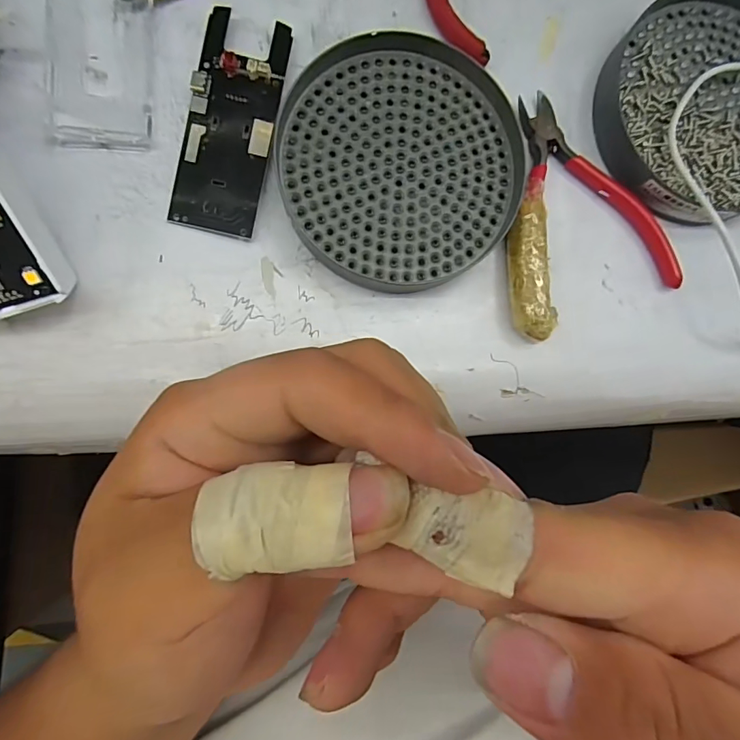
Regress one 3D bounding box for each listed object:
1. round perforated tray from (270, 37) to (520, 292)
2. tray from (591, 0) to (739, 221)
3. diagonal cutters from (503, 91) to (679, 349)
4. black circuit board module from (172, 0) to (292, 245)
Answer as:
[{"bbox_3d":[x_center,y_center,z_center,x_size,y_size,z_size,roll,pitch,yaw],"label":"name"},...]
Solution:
[{"bbox_3d":[0.015,-0.099,0.213,0.111,0.014,0.117,0,89,-6],"label":"round perforated tray"},{"bbox_3d":[0.175,-0.138,0.229,0.113,0.019,0.113,0,89,-6],"label":"tray"},{"bbox_3d":[0.096,-0.079,0.218,0.092,0.016,0.111,-25,92,-6],"label":"diagonal cutters"},{"bbox_3d":[-0.064,-0.114,0.207,0.039,0.008,0.099,11,88,-6],"label":"black circuit board module"}]

